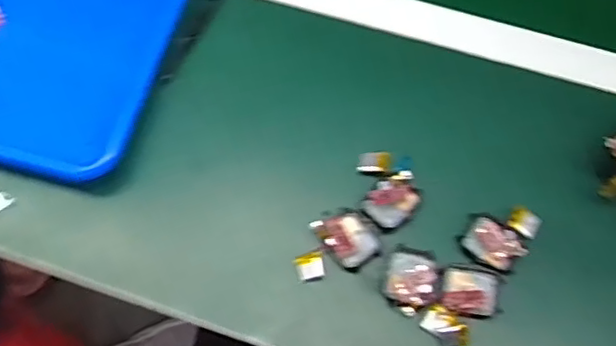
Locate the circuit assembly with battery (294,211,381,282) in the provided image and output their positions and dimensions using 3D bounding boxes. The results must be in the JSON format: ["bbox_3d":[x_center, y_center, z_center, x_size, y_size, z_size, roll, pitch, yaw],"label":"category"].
[{"bbox_3d":[0.022,0.058,0.503,0.067,0.017,0.046,-21,69,-7],"label":"circuit assembly with battery"}]

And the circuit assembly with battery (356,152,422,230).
[{"bbox_3d":[0.068,0.013,0.520,0.047,0.022,0.065,-7,68,-2],"label":"circuit assembly with battery"}]

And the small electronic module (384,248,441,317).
[{"bbox_3d":[0.081,0.084,0.490,0.041,0.013,0.049,12,69,6],"label":"small electronic module"}]

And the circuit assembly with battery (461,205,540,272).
[{"bbox_3d":[0.152,0.048,0.503,0.047,0.012,0.055,32,72,13],"label":"circuit assembly with battery"}]

